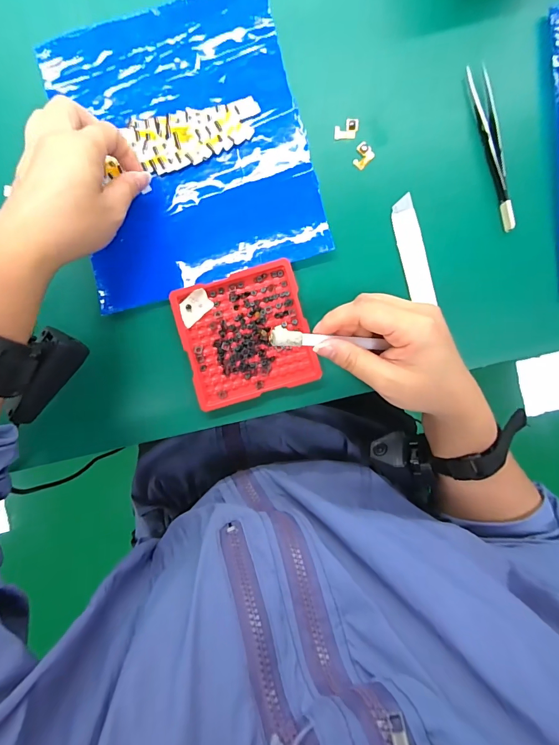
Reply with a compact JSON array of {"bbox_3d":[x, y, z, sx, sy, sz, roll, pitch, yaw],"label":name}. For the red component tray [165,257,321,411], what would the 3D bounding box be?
[{"bbox_3d":[-0.027,-0.030,0.304,0.099,0.011,0.098,-16,91,4],"label":"red component tray"}]

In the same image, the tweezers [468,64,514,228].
[{"bbox_3d":[0.167,-0.174,0.292,0.015,0.009,0.127,-12,91,4],"label":"tweezers"}]

